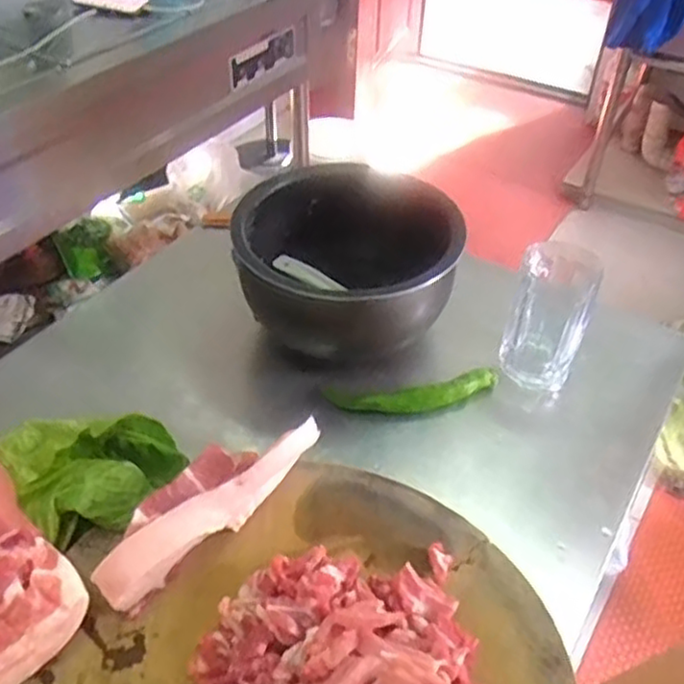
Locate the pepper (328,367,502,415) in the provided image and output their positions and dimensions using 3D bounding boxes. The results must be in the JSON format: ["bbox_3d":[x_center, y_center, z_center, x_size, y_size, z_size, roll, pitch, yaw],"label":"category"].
[{"bbox_3d":[0.070,0.048,0.694,0.170,0.028,0.038,-3,43,-5],"label":"pepper"}]

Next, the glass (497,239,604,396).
[{"bbox_3d":[0.207,-0.026,0.715,0.073,0.125,0.082,16,44,15],"label":"glass"}]

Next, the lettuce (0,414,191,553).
[{"bbox_3d":[-0.190,0.099,0.552,0.133,0.047,0.090,-15,45,-18],"label":"lettuce"}]

